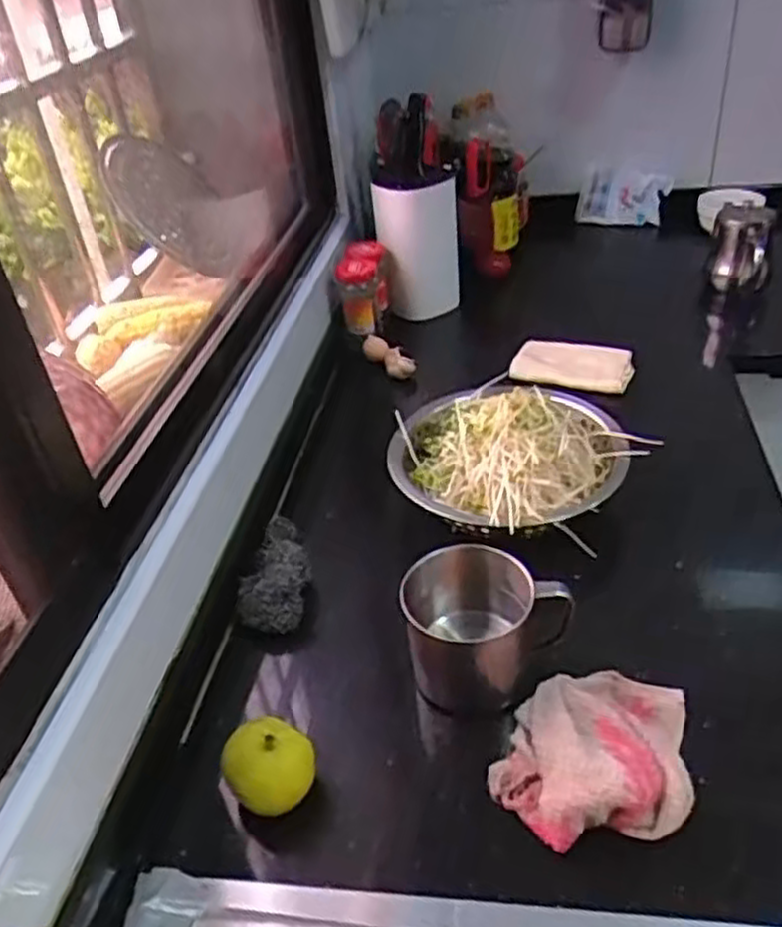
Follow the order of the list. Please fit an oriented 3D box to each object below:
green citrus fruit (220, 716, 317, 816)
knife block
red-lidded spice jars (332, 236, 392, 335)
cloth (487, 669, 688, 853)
[{"bbox_3d":[-0.097,0.250,0.629,0.072,0.066,0.061,-18,38,-15],"label":"green citrus fruit"},{"bbox_3d":[0.045,-0.425,1.316,0.145,0.346,0.184,-6,37,1],"label":"knife block"},{"bbox_3d":[-0.045,-0.296,1.303,0.071,0.130,0.106,7,39,18],"label":"red-lidded spice jars"},{"bbox_3d":[0.168,0.231,0.627,0.170,0.049,0.131,-8,37,-1],"label":"cloth"}]

